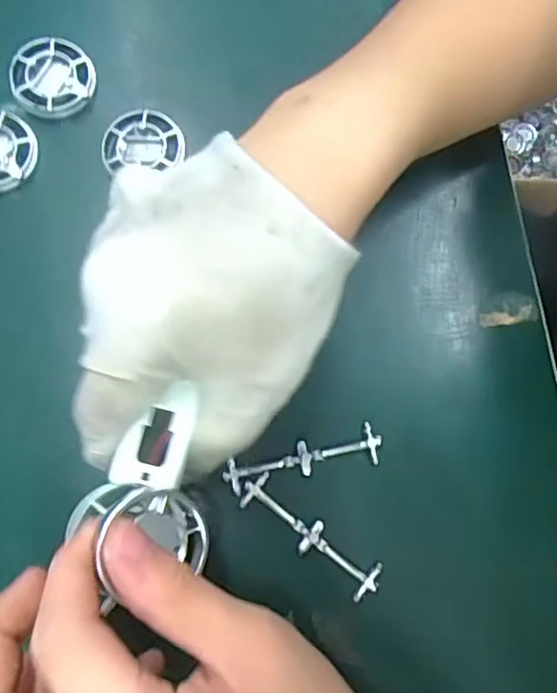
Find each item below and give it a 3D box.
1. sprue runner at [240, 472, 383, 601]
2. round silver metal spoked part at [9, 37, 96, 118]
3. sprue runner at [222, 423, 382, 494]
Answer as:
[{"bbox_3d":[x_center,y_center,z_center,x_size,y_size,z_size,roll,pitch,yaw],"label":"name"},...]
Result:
[{"bbox_3d":[0.014,0.083,0.268,0.071,0.005,0.017,38,80,4],"label":"sprue runner"},{"bbox_3d":[-0.111,-0.132,0.297,0.039,0.006,0.039,1,79,-3],"label":"round silver metal spoked part"},{"bbox_3d":[0.011,0.051,0.276,0.072,0.004,0.016,-14,80,-6],"label":"sprue runner"}]

